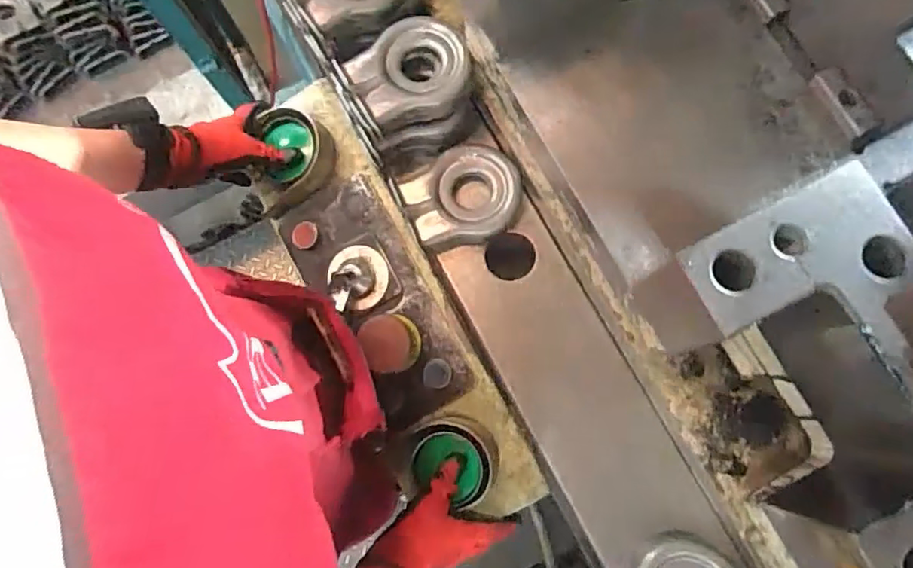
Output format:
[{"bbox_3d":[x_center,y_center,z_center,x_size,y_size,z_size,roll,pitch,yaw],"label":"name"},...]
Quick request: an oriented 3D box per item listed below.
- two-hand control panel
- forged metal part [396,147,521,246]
[{"bbox_3d":[-0.079,0.017,0.609,0.122,0.092,0.477,-29,81,-5],"label":"two-hand control panel"},{"bbox_3d":[0.009,-0.088,0.596,0.117,0.031,0.089,-24,79,-4],"label":"forged metal part"}]

